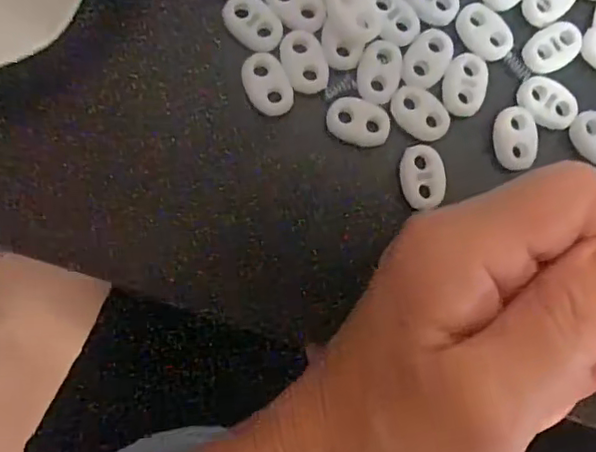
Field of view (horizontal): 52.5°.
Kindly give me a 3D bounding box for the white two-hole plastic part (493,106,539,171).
[{"bbox_3d":[0.078,-0.031,0.218,0.015,0.007,0.022,-9,86,-5],"label":"white two-hole plastic part"}]

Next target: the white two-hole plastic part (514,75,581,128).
[{"bbox_3d":[0.091,-0.045,0.218,0.022,0.004,0.016,29,84,-2],"label":"white two-hole plastic part"}]

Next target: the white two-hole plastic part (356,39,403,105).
[{"bbox_3d":[0.029,-0.055,0.214,0.015,0.004,0.022,8,85,-4],"label":"white two-hole plastic part"}]

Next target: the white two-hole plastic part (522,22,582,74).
[{"bbox_3d":[0.094,-0.066,0.220,0.022,0.004,0.015,-31,88,-6],"label":"white two-hole plastic part"}]

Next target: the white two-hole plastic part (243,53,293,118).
[{"bbox_3d":[-0.011,-0.050,0.211,0.015,0.004,0.022,-25,88,-6],"label":"white two-hole plastic part"}]

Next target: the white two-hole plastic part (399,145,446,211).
[{"bbox_3d":[0.044,-0.017,0.213,0.016,0.004,0.022,-11,86,-5],"label":"white two-hole plastic part"}]

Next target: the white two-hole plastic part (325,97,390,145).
[{"bbox_3d":[0.022,-0.037,0.212,0.022,0.004,0.016,21,84,-2],"label":"white two-hole plastic part"}]

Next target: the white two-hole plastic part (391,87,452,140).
[{"bbox_3d":[0.044,-0.040,0.214,0.022,0.004,0.015,37,84,-1],"label":"white two-hole plastic part"}]

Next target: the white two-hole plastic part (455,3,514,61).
[{"bbox_3d":[0.068,-0.071,0.218,0.014,0.004,0.022,-35,89,-6],"label":"white two-hole plastic part"}]

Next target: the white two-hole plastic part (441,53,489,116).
[{"bbox_3d":[0.060,-0.051,0.218,0.015,0.005,0.022,17,85,-3],"label":"white two-hole plastic part"}]

